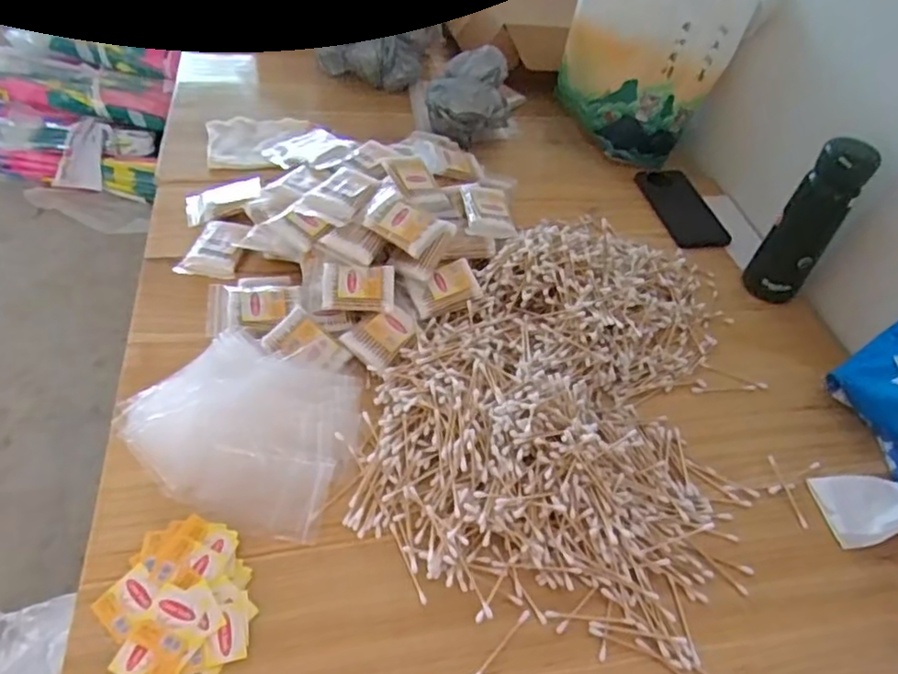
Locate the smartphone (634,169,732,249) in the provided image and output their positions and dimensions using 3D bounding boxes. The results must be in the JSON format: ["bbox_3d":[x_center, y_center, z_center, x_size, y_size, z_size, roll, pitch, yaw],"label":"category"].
[{"bbox_3d":[0.307,-0.174,0.823,0.064,0.014,0.157,-4,48,-13],"label":"smartphone"}]

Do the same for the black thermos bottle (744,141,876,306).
[{"bbox_3d":[0.377,-0.118,0.665,0.057,0.183,0.047,31,54,21],"label":"black thermos bottle"}]

